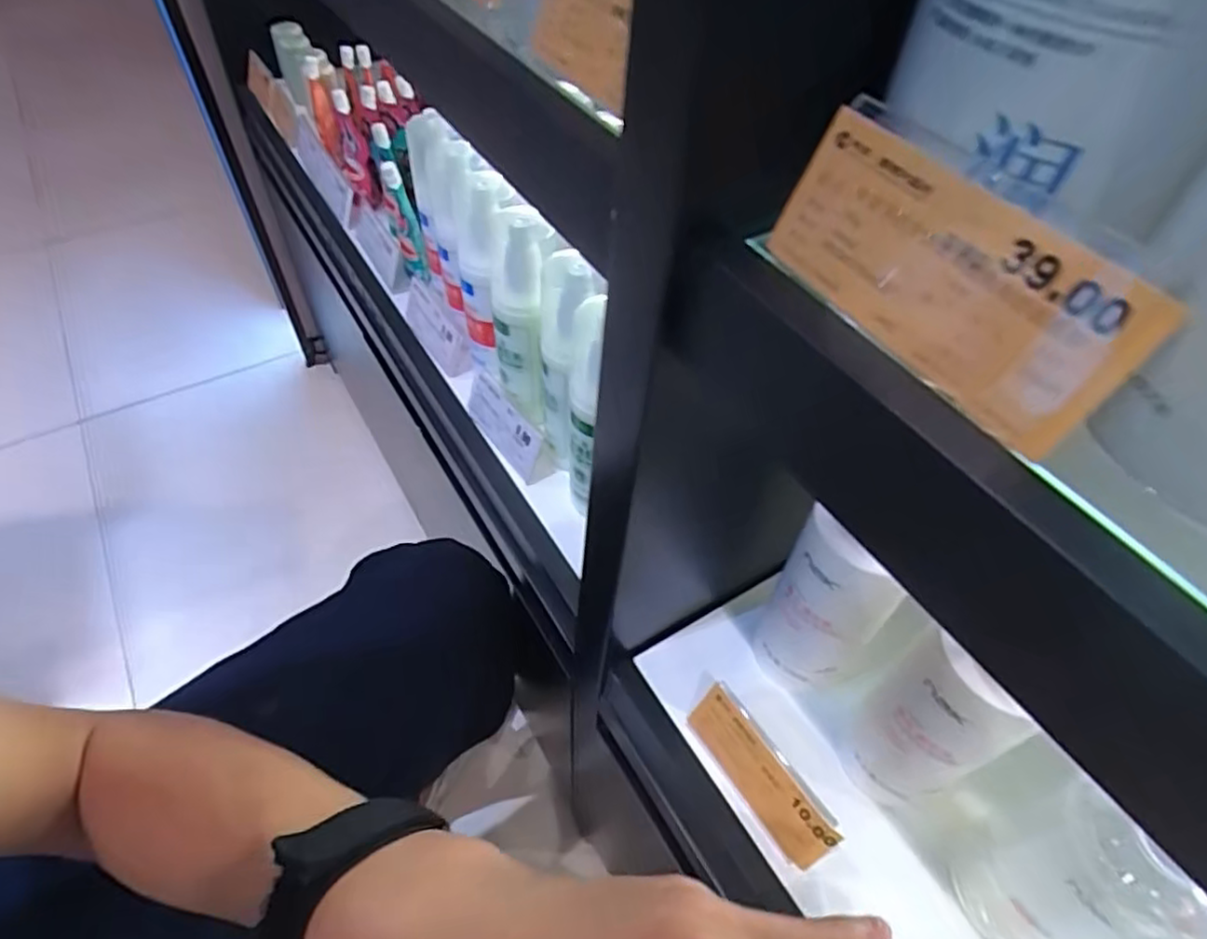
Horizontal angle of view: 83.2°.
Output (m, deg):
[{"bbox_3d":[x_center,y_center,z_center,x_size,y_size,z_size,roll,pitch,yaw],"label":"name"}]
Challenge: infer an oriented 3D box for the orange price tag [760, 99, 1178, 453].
[{"bbox_3d":[0.075,-0.045,0.155,0.004,0.037,0.088,-10,50,-38],"label":"orange price tag"}]

